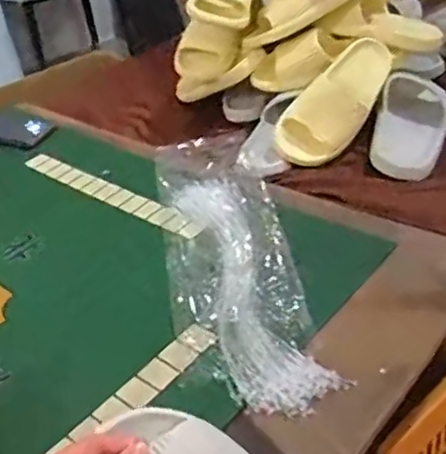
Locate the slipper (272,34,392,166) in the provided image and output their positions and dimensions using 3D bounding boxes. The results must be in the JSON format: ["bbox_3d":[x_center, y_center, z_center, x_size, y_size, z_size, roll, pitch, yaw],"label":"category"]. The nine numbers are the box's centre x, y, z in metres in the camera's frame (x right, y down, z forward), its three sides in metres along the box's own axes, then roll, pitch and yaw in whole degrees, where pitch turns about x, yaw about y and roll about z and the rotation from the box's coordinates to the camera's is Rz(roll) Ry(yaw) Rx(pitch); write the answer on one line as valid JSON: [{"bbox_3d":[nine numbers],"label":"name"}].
[{"bbox_3d":[0.182,-0.203,1.004,0.098,0.070,0.248,28,74,40],"label":"slipper"}]

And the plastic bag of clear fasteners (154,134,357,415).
[{"bbox_3d":[0.003,0.021,0.815,0.148,0.025,0.523,-11,35,-4],"label":"plastic bag of clear fasteners"}]

